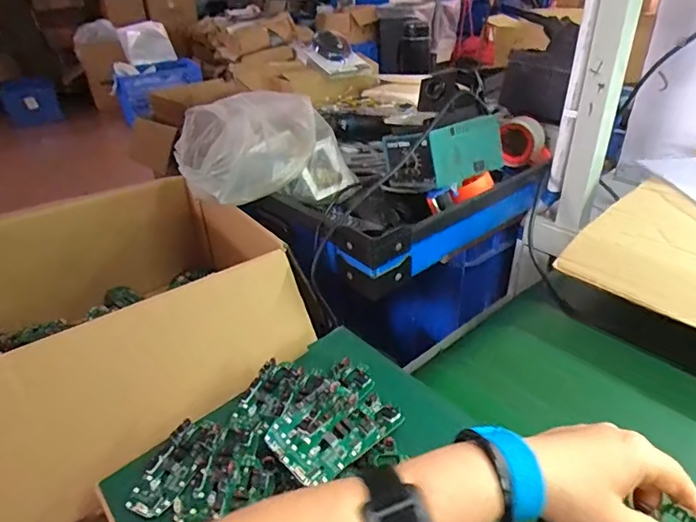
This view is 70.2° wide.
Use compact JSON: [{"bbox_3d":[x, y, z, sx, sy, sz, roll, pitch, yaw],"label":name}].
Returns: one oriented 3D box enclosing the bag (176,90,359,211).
[{"bbox_3d":[-0.142,-0.182,0.797,0.241,0.131,0.214,-17,35,-22],"label":"bag"}]

